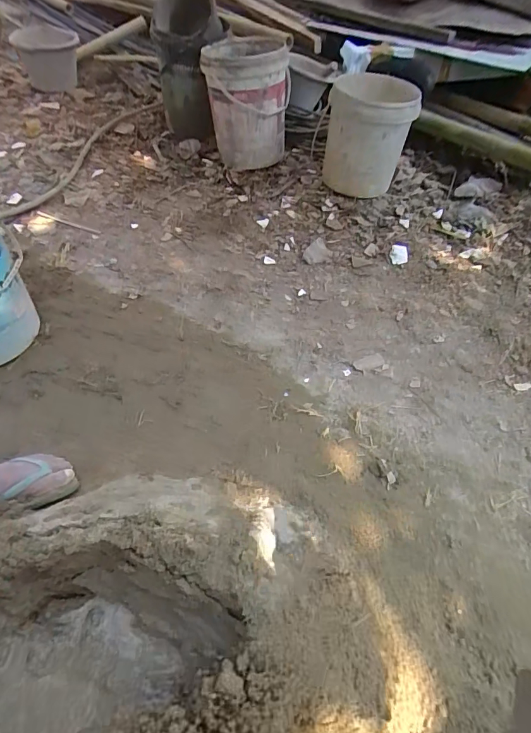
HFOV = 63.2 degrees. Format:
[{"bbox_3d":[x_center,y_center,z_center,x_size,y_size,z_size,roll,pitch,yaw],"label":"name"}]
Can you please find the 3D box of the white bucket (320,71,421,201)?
[{"bbox_3d":[0.361,-0.819,1.560,0.282,0.383,0.284,11,51,7],"label":"white bucket"}]

